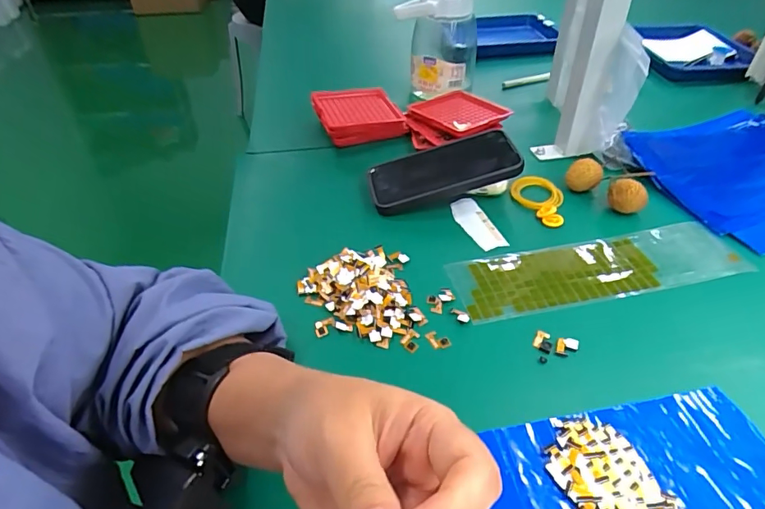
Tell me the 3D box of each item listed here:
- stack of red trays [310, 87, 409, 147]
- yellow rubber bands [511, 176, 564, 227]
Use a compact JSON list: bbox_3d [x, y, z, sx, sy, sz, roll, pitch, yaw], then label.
[{"bbox_3d":[-0.033,-0.181,0.620,0.106,0.037,0.095,-15,44,-15],"label":"stack of red trays"},{"bbox_3d":[0.165,-0.059,0.504,0.055,0.012,0.066,12,42,13],"label":"yellow rubber bands"}]

